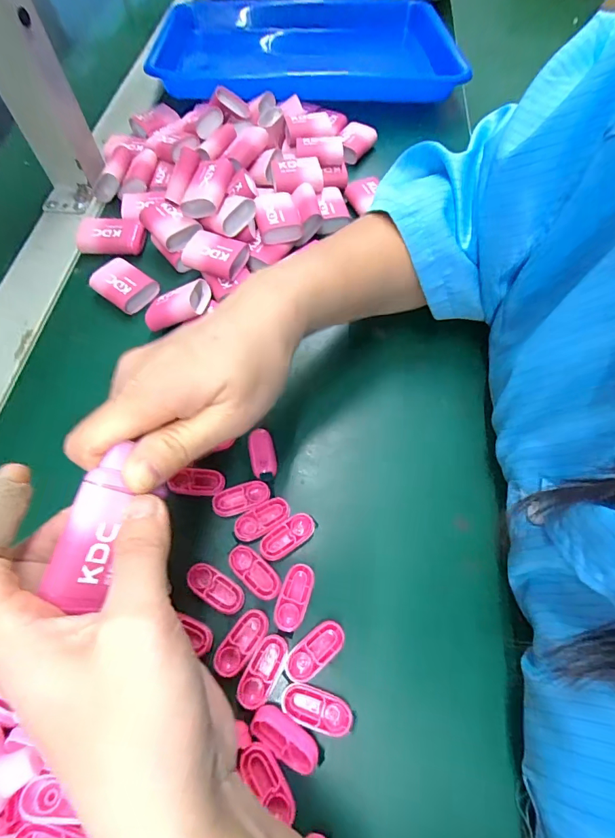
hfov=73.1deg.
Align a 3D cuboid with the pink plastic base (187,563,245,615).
[{"bbox_3d":[-0.050,0.091,0.224,0.035,0.004,0.016,29,67,15],"label":"pink plastic base"}]

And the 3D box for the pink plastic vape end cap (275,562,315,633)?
[{"bbox_3d":[-0.007,0.095,0.223,0.016,0.004,0.033,15,64,9],"label":"pink plastic vape end cap"}]

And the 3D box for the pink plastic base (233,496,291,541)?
[{"bbox_3d":[-0.026,0.059,0.243,0.034,0.004,0.016,-29,65,-13],"label":"pink plastic base"}]

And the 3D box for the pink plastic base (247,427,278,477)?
[{"bbox_3d":[-0.029,0.020,0.261,0.016,0.004,0.031,-10,62,-4],"label":"pink plastic base"}]

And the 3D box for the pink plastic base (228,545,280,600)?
[{"bbox_3d":[-0.030,0.085,0.230,0.033,0.004,0.015,37,69,19],"label":"pink plastic base"}]

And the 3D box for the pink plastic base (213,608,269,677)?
[{"bbox_3d":[-0.034,0.114,0.212,0.015,0.004,0.033,31,67,16],"label":"pink plastic base"}]

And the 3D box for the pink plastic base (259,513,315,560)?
[{"bbox_3d":[-0.012,0.067,0.239,0.035,0.005,0.015,-35,67,-16],"label":"pink plastic base"}]

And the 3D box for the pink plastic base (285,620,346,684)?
[{"bbox_3d":[0.004,0.119,0.213,0.034,0.005,0.015,-38,68,-17],"label":"pink plastic base"}]

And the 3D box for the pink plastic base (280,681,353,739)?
[{"bbox_3d":[0.004,0.141,0.202,0.034,0.004,0.016,15,64,9],"label":"pink plastic base"}]

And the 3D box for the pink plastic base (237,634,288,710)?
[{"bbox_3d":[-0.022,0.127,0.209,0.015,0.006,0.033,25,66,14],"label":"pink plastic base"}]

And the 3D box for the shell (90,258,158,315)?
[{"bbox_3d":[-0.143,-0.104,0.323,0.045,0.015,0.033,33,68,17],"label":"shell"}]

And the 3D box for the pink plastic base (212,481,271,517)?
[{"bbox_3d":[-0.040,0.047,0.248,0.033,0.004,0.017,-17,63,-8],"label":"pink plastic base"}]

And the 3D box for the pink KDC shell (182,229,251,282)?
[{"bbox_3d":[-0.071,-0.127,0.316,0.043,0.012,0.030,15,64,9],"label":"pink KDC shell"}]

